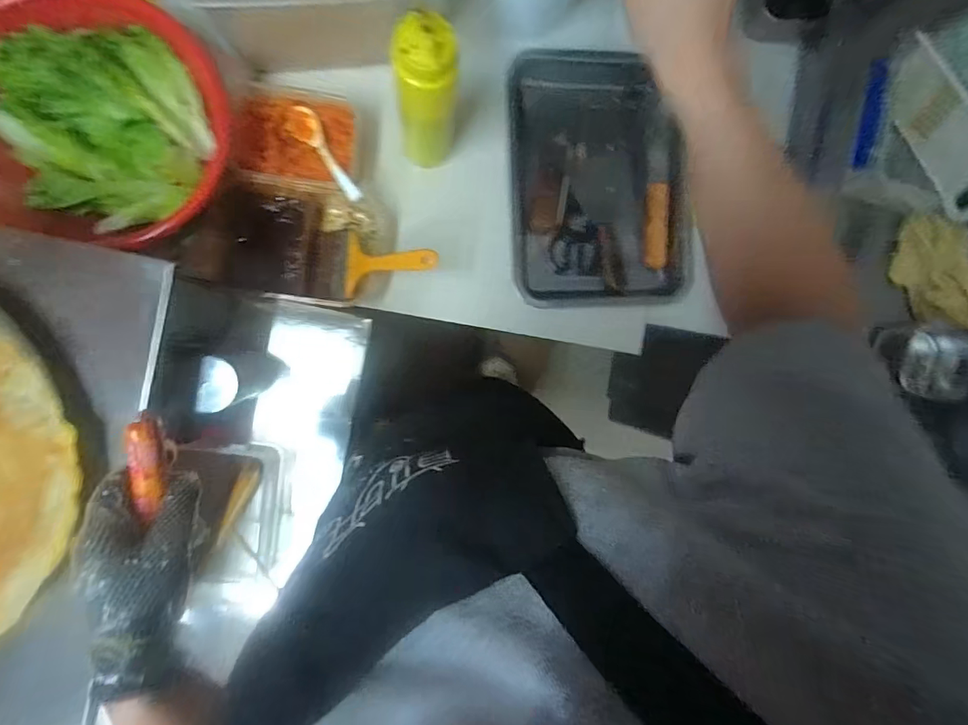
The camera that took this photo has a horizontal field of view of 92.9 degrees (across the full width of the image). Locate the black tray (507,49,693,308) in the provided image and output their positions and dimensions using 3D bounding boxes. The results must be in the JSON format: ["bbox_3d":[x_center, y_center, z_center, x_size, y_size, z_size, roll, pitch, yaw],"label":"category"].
[{"bbox_3d":[0.160,-0.253,0.648,0.249,0.048,0.337,-5,91,-7],"label":"black tray"}]

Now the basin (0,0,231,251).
[{"bbox_3d":[-0.440,-0.270,0.535,0.260,0.100,0.281,19,88,-7],"label":"basin"}]

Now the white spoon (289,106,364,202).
[{"bbox_3d":[-0.202,-0.264,0.580,0.034,0.022,0.154,-34,76,-6],"label":"white spoon"}]

